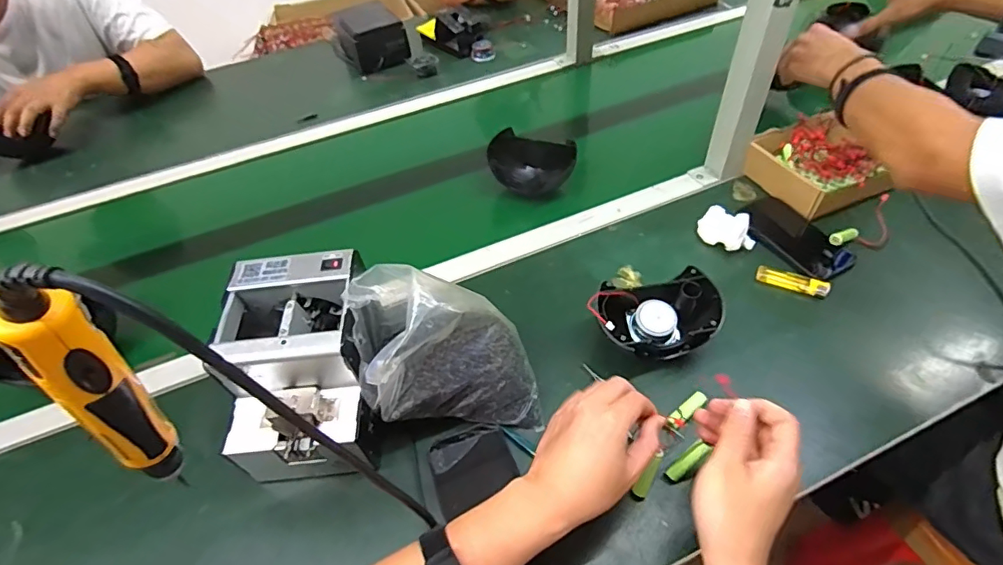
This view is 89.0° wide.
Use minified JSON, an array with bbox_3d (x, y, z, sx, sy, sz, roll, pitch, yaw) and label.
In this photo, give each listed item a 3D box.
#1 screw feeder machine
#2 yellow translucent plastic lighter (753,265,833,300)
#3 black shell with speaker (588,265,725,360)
[{"bbox_3d":[-0.196,0.087,0.521,0.127,0.158,0.174,-4,48,1],"label":"screw feeder machine"},{"bbox_3d":[0.360,-0.002,0.632,0.080,0.008,0.028,19,53,20],"label":"yellow translucent plastic lighter"},{"bbox_3d":[0.172,0.044,0.571,0.129,0.072,0.094,-2,48,3],"label":"black shell with speaker"}]

